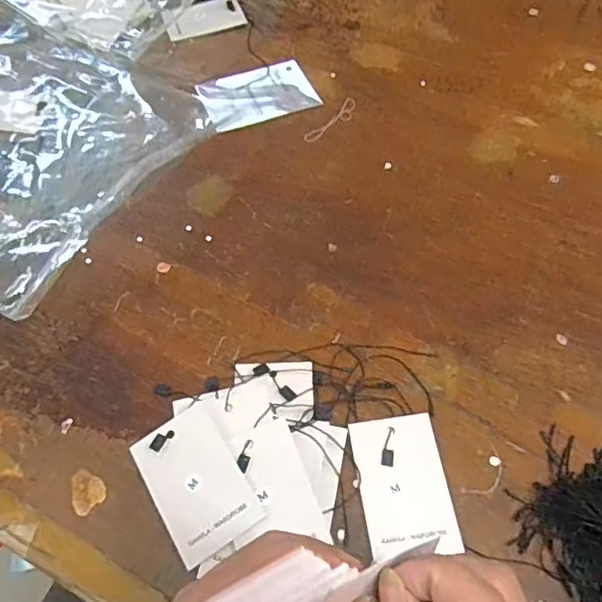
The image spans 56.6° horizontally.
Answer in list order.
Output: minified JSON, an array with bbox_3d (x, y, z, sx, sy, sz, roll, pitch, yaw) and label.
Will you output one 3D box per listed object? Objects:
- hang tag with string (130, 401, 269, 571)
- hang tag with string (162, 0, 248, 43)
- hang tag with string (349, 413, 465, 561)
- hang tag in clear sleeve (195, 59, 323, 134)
[{"bbox_3d":[-0.061,0.103,0.323,0.050,0.004,0.081,-32,61,-12],"label":"hang tag with string"},{"bbox_3d":[-0.099,-0.289,0.573,0.080,0.004,0.038,-21,81,-14],"label":"hang tag with string"},{"bbox_3d":[0.060,0.106,0.327,0.050,0.005,0.077,-7,59,-3],"label":"hang tag with string"},{"bbox_3d":[-0.040,-0.190,0.517,0.102,0.004,0.071,-19,60,-14],"label":"hang tag in clear sleeve"}]

